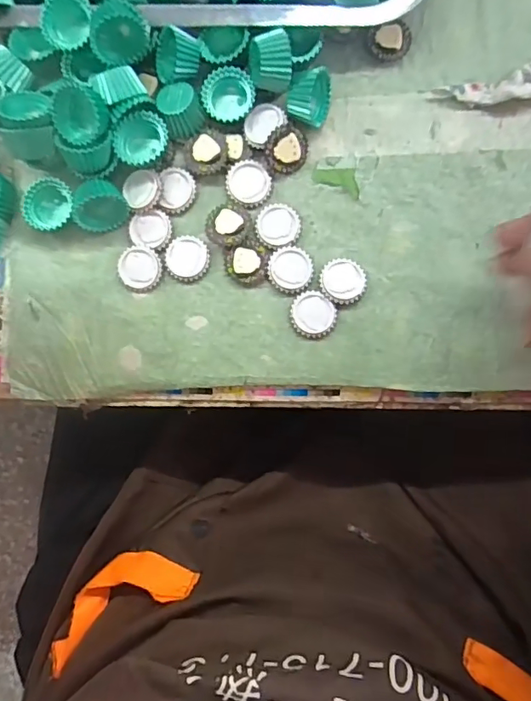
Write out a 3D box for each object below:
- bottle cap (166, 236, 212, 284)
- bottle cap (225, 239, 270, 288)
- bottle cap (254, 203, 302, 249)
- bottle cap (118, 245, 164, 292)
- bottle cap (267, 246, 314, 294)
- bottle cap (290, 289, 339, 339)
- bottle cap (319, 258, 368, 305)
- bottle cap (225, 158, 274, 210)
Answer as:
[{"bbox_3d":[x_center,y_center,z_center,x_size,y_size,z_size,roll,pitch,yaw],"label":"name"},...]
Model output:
[{"bbox_3d":[-0.048,-0.057,0.328,0.027,0.004,0.028,0,87,3],"label":"bottle cap"},{"bbox_3d":[-0.012,-0.054,0.324,0.027,0.004,0.026,0,87,3],"label":"bottle cap"},{"bbox_3d":[0.007,-0.077,0.323,0.027,0.004,0.027,0,87,3],"label":"bottle cap"},{"bbox_3d":[-0.078,-0.051,0.328,0.026,0.006,0.028,0,87,3],"label":"bottle cap"},{"bbox_3d":[0.015,-0.049,0.321,0.027,0.004,0.028,0,87,3],"label":"bottle cap"},{"bbox_3d":[0.029,-0.022,0.321,0.028,0.005,0.027,0,87,3],"label":"bottle cap"},{"bbox_3d":[0.047,-0.042,0.319,0.028,0.009,0.027,0,87,3],"label":"bottle cap"},{"bbox_3d":[-0.010,-0.104,0.325,0.028,0.004,0.030,0,87,3],"label":"bottle cap"}]

